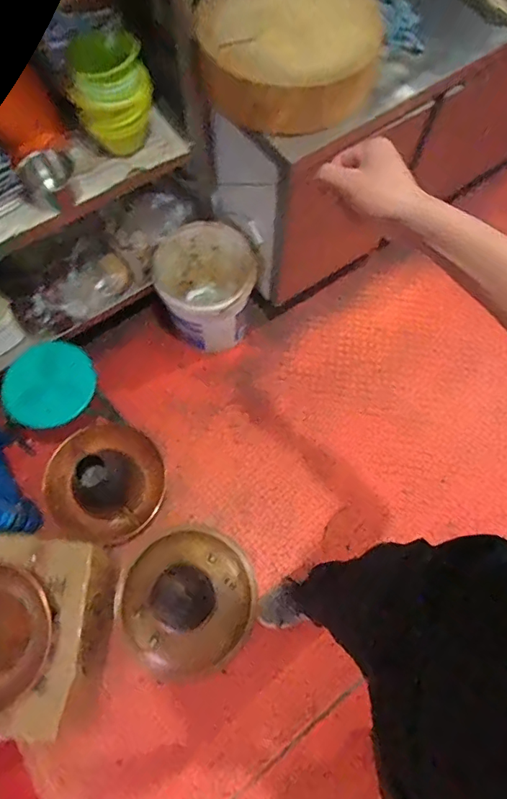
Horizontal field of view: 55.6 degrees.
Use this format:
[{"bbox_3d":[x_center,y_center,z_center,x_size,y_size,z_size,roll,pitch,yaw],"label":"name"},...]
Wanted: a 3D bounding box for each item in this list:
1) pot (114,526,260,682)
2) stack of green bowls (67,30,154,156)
[{"bbox_3d":[-0.168,0.524,1.245,0.349,0.340,0.354,39,73,13],"label":"pot"},{"bbox_3d":[-0.342,-0.749,1.178,0.182,0.199,0.159,-9,69,-4],"label":"stack of green bowls"}]

